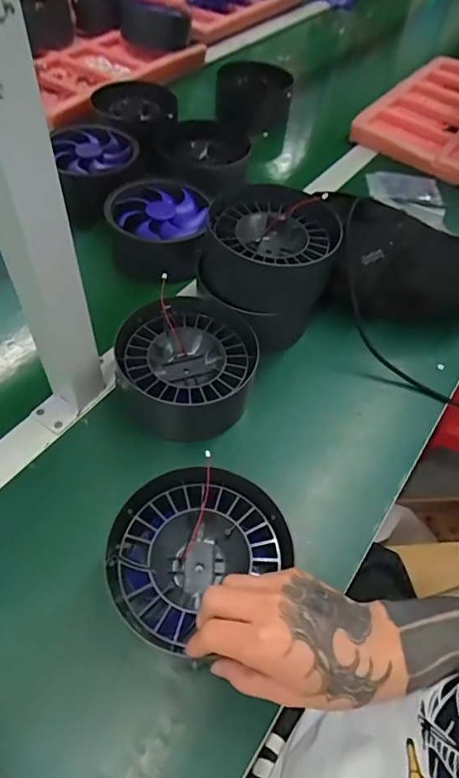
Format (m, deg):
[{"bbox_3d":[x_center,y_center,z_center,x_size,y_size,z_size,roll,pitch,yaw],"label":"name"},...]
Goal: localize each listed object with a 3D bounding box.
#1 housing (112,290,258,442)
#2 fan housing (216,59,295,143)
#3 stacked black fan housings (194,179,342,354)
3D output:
[{"bbox_3d":[-0.042,-0.026,0.507,0.133,0.060,0.136,14,54,5],"label":"housing"},{"bbox_3d":[0.046,-0.533,0.915,0.134,0.102,0.103,11,54,3],"label":"fan housing"},{"bbox_3d":[0.039,-0.135,0.539,0.139,0.103,0.160,18,54,8],"label":"stacked black fan housings"}]

